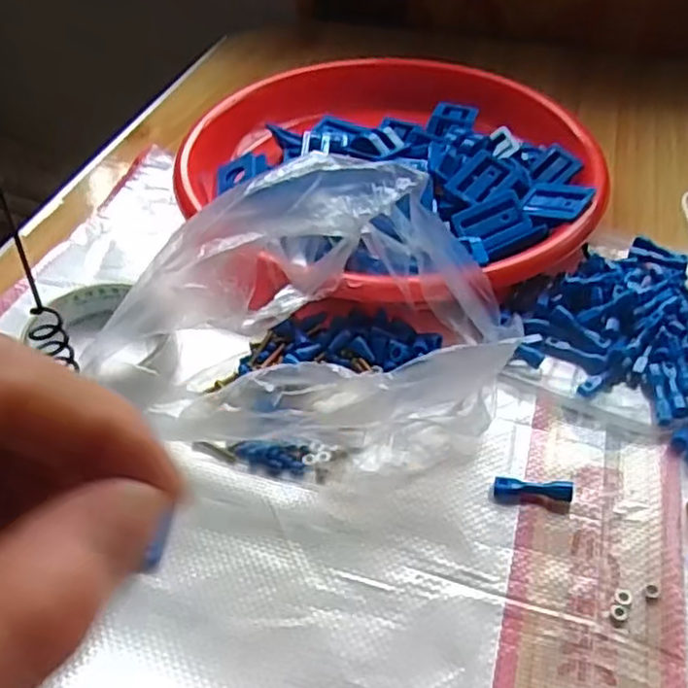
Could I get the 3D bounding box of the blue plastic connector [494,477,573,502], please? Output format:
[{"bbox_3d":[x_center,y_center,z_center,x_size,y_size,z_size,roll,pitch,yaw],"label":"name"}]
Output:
[{"bbox_3d":[0.092,0.070,0.352,0.037,0.011,0.008,7,45,7],"label":"blue plastic connector"}]

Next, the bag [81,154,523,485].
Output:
[{"bbox_3d":[-0.014,-0.015,0.368,0.184,0.114,0.140,17,47,17],"label":"bag"}]

